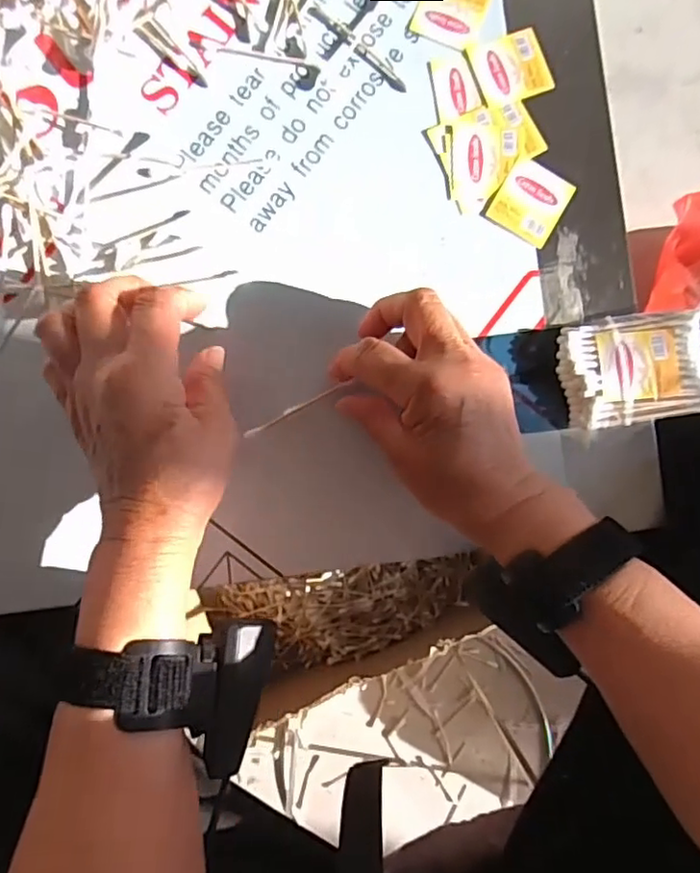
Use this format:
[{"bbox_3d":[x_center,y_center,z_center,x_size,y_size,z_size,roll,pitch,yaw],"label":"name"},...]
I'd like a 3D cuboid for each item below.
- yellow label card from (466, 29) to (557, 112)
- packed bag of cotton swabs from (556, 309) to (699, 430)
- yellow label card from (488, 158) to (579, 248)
[{"bbox_3d":[0.097,-0.223,0.364,0.043,0.004,0.040,-19,88,-3],"label":"yellow label card"},{"bbox_3d":[0.179,-0.041,0.352,0.109,0.021,0.062,-7,87,-3],"label":"packed bag of cotton swabs"},{"bbox_3d":[0.109,-0.141,0.361,0.038,0.004,0.044,31,86,-1],"label":"yellow label card"}]

